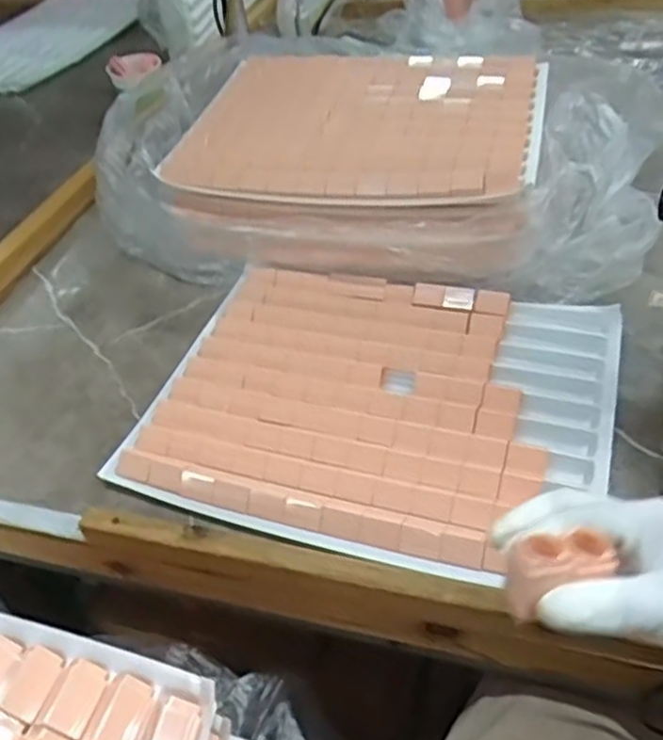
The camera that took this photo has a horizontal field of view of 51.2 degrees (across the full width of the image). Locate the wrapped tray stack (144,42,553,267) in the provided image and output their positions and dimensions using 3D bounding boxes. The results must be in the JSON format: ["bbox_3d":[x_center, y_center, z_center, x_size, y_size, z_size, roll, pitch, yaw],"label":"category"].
[{"bbox_3d":[0.041,-0.242,0.781,0.371,0.127,0.301,9,46,17],"label":"wrapped tray stack"}]

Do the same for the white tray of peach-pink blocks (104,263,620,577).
[{"bbox_3d":[0.040,0.018,0.608,0.382,0.022,0.297,9,46,17],"label":"white tray of peach-pink blocks"}]

